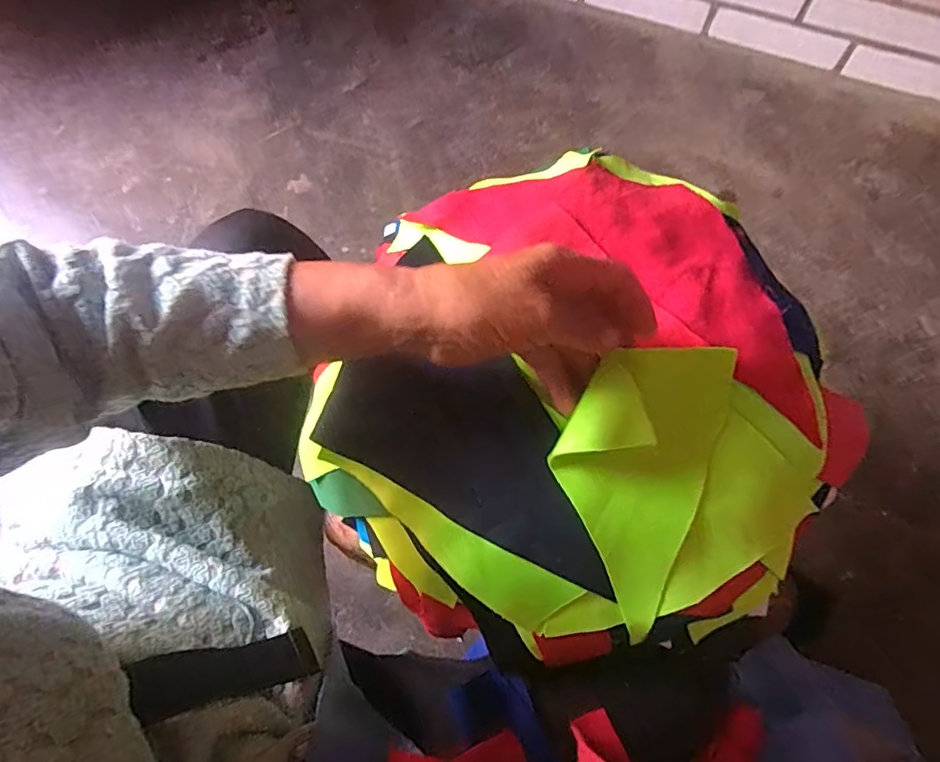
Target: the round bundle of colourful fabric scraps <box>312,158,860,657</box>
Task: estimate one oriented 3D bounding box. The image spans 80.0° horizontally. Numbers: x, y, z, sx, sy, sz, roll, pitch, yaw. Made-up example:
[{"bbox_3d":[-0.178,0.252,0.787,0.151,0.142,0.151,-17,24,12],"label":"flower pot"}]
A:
[{"bbox_3d":[0.079,0.004,0.365,0.331,0.095,0.335,0,73,1],"label":"round bundle of colourful fabric scraps"}]

